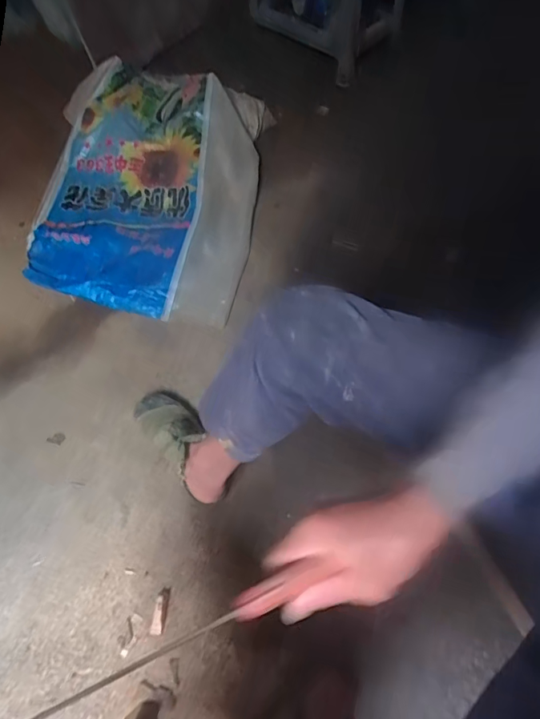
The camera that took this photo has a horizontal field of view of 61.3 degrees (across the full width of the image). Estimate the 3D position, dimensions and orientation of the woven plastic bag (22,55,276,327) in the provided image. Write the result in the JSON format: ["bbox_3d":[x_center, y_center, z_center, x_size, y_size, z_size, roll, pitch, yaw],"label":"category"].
[{"bbox_3d":[-0.305,-0.479,1.177,0.536,0.147,0.781,7,65,4],"label":"woven plastic bag"}]

